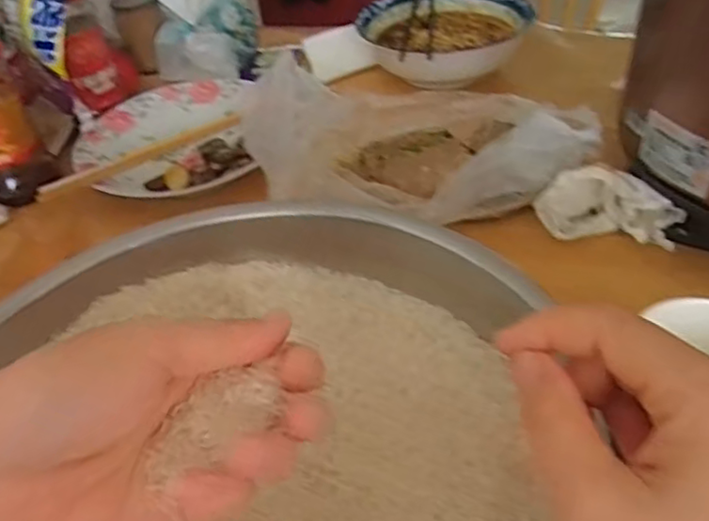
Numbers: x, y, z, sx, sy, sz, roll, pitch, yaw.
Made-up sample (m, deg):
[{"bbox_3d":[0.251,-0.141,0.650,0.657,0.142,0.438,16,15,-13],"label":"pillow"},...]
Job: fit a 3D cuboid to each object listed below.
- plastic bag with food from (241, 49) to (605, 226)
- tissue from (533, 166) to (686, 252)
[{"bbox_3d":[0.039,-0.092,0.493,0.271,0.065,0.134,10,45,18],"label":"plastic bag with food"},{"bbox_3d":[0.175,-0.037,0.435,0.092,0.047,0.034,4,44,12],"label":"tissue"}]

